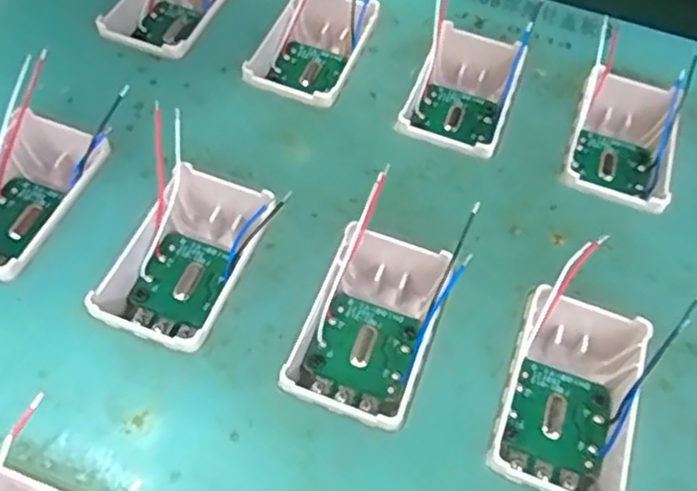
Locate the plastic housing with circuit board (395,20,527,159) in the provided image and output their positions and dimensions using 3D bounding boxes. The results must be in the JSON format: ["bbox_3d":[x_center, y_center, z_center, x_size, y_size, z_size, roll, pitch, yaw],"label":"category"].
[{"bbox_3d":[0.023,-0.030,0.140,0.019,0.010,0.033,19,57,9],"label":"plastic housing with circuit board"}]

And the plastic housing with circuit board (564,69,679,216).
[{"bbox_3d":[0.056,-0.021,0.138,0.020,0.010,0.039,22,58,10],"label":"plastic housing with circuit board"}]

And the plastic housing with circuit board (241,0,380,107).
[{"bbox_3d":[-0.007,-0.042,0.146,0.019,0.010,0.037,19,57,9],"label":"plastic housing with circuit board"}]

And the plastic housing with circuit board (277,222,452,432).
[{"bbox_3d":[0.003,0.013,0.111,0.019,0.010,0.032,18,57,8],"label":"plastic housing with circuit board"}]

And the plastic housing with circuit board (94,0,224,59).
[{"bbox_3d":[-0.037,-0.053,0.151,0.021,0.010,0.039,18,57,8],"label":"plastic housing with circuit board"}]

